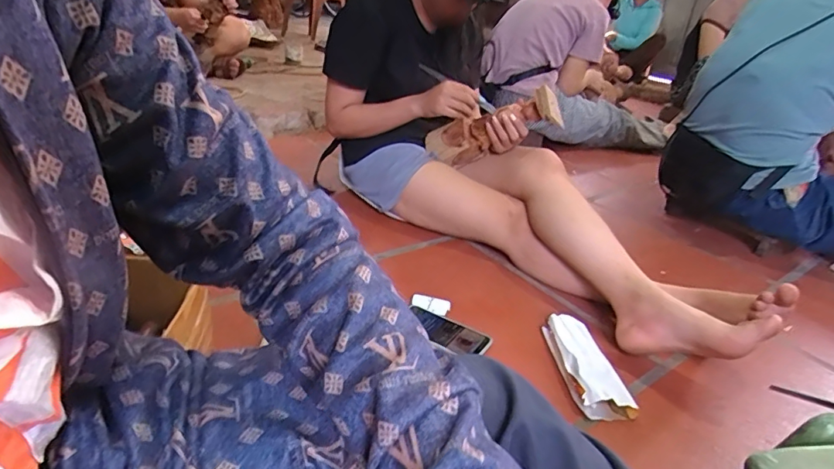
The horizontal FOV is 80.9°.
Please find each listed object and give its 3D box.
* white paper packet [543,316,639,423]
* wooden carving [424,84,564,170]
[{"bbox_3d":[0.266,0.202,0.779,0.088,0.031,0.206,3,28,-5],"label":"white paper packet"},{"bbox_3d":[0.166,-0.237,1.124,0.320,0.107,0.054,-19,14,31],"label":"wooden carving"}]

